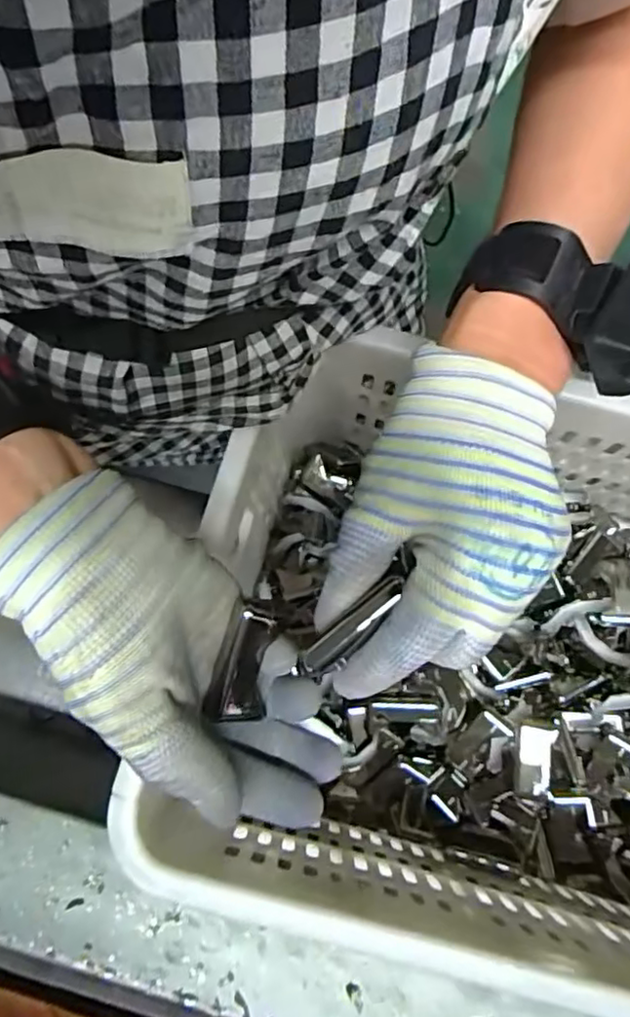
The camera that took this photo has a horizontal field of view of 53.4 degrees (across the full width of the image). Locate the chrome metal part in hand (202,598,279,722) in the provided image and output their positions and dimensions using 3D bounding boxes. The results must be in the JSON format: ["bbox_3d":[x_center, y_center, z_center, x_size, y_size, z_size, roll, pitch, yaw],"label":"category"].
[{"bbox_3d":[-0.032,0.069,0.286,0.020,0.014,0.051,16,95,4],"label":"chrome metal part in hand"}]

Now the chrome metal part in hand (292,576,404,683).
[{"bbox_3d":[0.016,0.050,0.267,0.055,0.011,0.013,-45,80,3],"label":"chrome metal part in hand"}]

